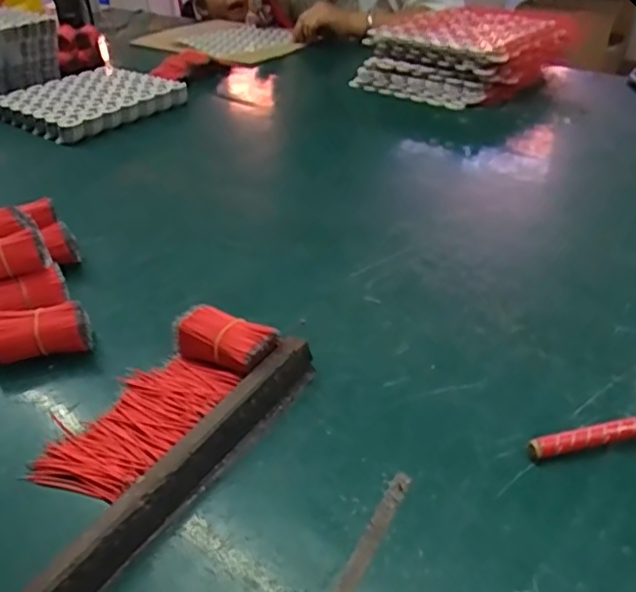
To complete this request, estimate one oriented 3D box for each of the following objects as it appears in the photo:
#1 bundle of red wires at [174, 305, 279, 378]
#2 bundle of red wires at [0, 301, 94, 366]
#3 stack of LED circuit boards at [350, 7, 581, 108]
[{"bbox_3d":[-0.064,0.033,0.407,0.070,0.036,0.033,20,41,28],"label":"bundle of red wires"},{"bbox_3d":[-0.204,0.027,0.428,0.073,0.033,0.027,-10,36,-11],"label":"bundle of red wires"},{"bbox_3d":[0.228,-0.378,0.923,0.262,0.084,0.241,-24,40,-28],"label":"stack of LED circuit boards"}]

